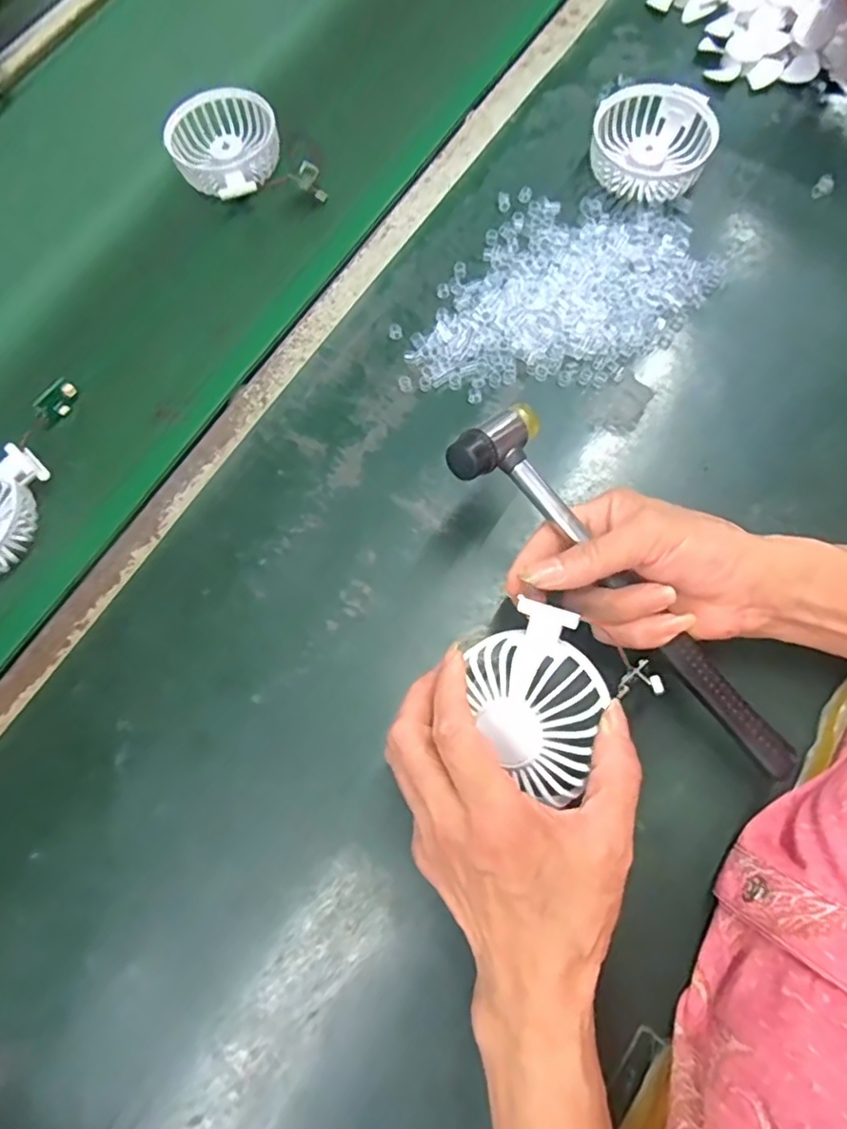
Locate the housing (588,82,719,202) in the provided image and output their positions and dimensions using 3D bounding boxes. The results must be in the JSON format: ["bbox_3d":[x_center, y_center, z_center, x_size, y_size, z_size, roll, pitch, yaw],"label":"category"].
[{"bbox_3d":[0.172,-0.320,0.462,0.084,0.031,0.082,7,73,4],"label":"housing"}]

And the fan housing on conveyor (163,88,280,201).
[{"bbox_3d":[-0.161,-0.344,0.500,0.084,0.032,0.093,24,75,9],"label":"fan housing on conveyor"}]

